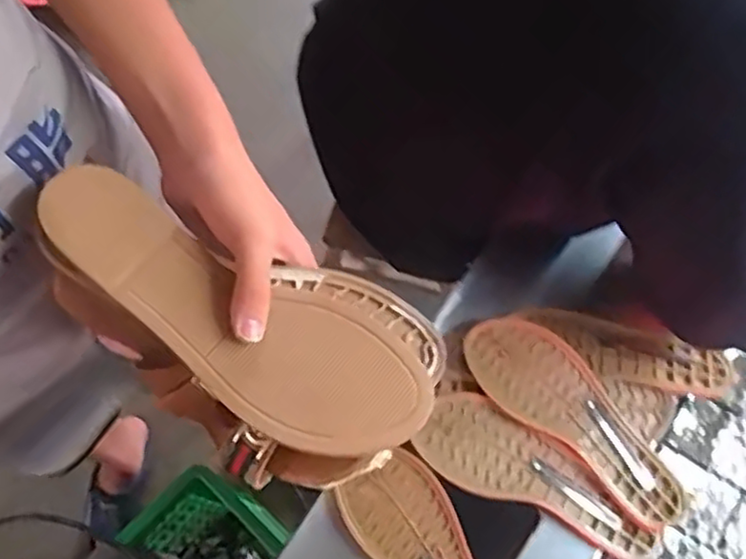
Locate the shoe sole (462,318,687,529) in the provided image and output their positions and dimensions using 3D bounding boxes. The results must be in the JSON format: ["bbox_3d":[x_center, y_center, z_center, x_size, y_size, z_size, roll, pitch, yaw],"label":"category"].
[{"bbox_3d":[0.189,0.123,0.623,0.234,0.018,0.081,40,74,14],"label":"shoe sole"}]

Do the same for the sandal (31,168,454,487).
[{"bbox_3d":[-0.091,0.031,0.425,0.251,0.063,0.133,29,72,2],"label":"sandal"}]

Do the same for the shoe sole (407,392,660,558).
[{"bbox_3d":[0.147,0.183,0.606,0.223,0.017,0.080,32,72,11],"label":"shoe sole"}]

